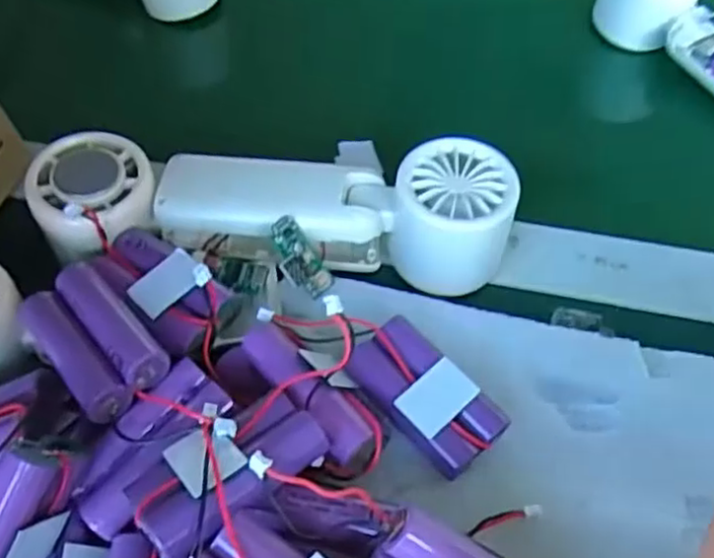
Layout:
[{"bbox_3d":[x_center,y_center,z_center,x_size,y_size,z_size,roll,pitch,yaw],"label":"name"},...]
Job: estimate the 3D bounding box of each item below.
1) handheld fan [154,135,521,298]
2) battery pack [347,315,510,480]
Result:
[{"bbox_3d":[-0.009,-0.035,0.327,0.167,0.046,0.056,6,56,8],"label":"handheld fan"},{"bbox_3d":[0.027,0.049,0.284,0.034,0.019,0.064,-38,62,-21],"label":"battery pack"}]

